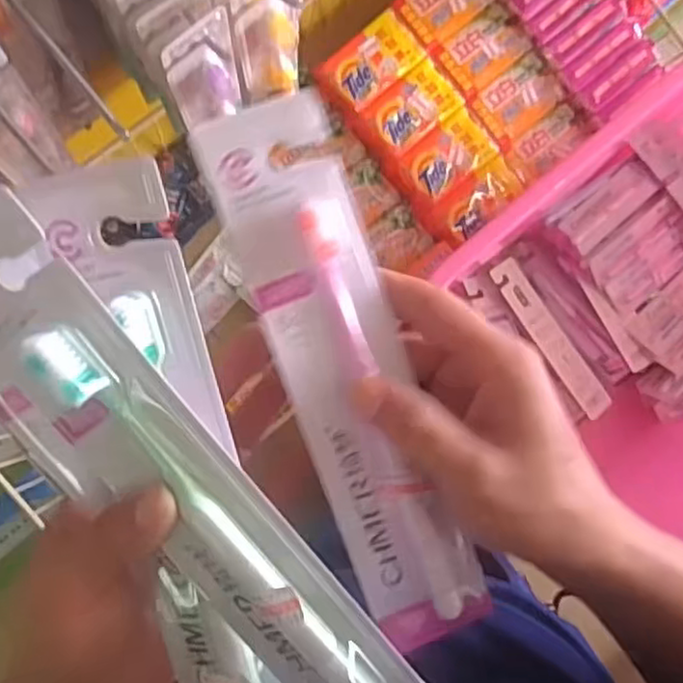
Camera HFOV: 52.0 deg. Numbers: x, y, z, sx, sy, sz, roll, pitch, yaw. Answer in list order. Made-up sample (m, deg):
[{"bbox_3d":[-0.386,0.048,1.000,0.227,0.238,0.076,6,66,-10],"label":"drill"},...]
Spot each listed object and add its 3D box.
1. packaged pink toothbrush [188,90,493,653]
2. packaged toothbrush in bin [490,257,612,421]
[{"bbox_3d":[0.003,0.018,0.290,0.054,0.016,0.231,-19,97,-6],"label":"packaged pink toothbrush"},{"bbox_3d":[0.279,-0.004,0.931,0.042,0.012,0.236,-35,90,-7],"label":"packaged toothbrush in bin"}]

